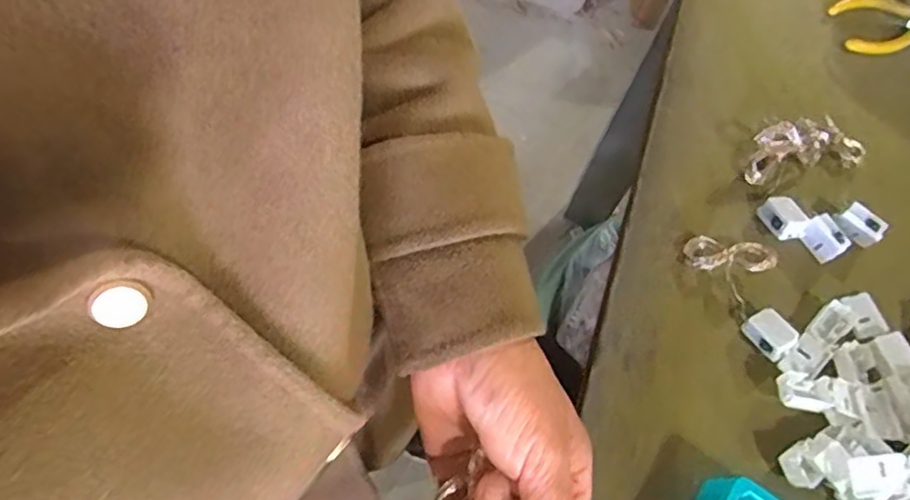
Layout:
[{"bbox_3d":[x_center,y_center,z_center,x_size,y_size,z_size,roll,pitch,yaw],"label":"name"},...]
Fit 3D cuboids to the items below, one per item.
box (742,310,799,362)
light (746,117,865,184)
[{"bbox_3d":[0.183,0.049,0.351,0.019,0.017,0.026,-28,71,-13],"label":"box"},{"bbox_3d":[0.228,-0.071,0.395,0.079,0.032,0.036,-10,68,-7],"label":"light"}]

